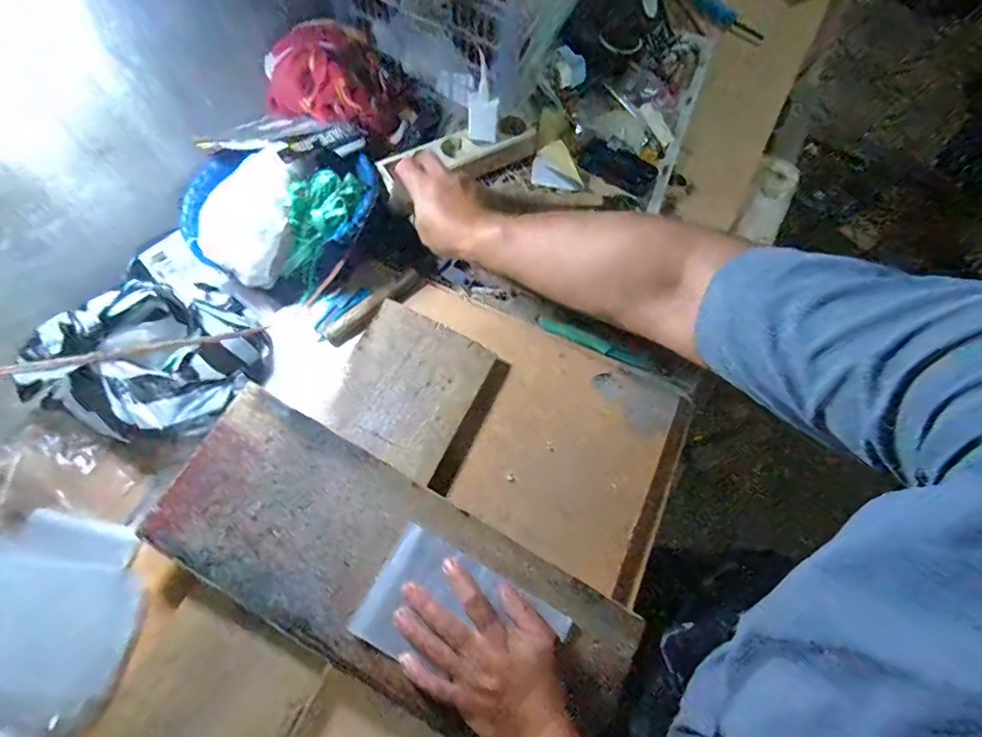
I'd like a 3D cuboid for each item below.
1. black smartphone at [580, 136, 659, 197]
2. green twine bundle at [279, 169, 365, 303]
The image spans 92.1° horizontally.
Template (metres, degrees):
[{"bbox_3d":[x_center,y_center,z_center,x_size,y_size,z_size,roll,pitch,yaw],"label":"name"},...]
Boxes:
[{"bbox_3d":[0.190,-0.304,0.711,0.117,0.053,0.016,36,57,16],"label":"black smartphone"},{"bbox_3d":[-0.213,-0.163,0.572,0.059,0.066,0.158,41,115,17],"label":"green twine bundle"}]

